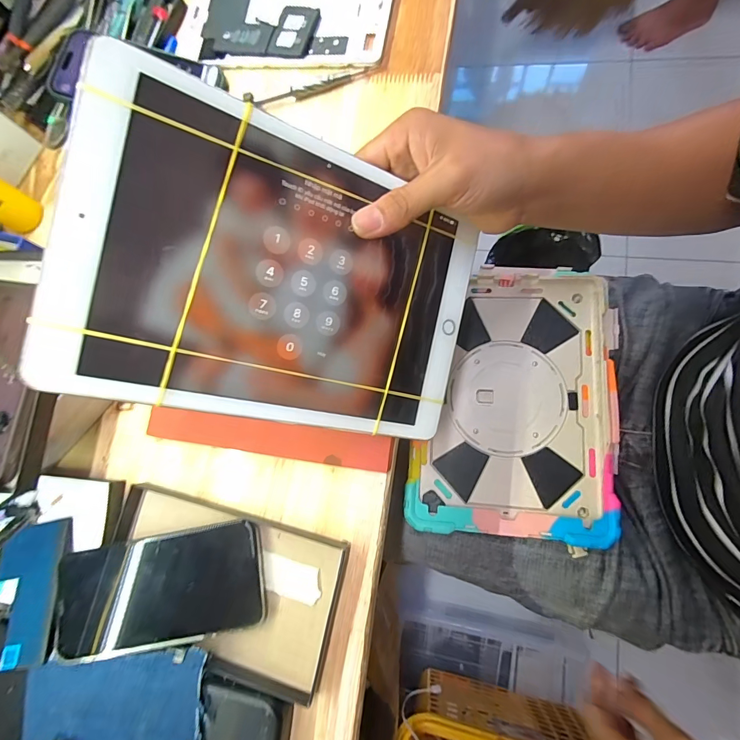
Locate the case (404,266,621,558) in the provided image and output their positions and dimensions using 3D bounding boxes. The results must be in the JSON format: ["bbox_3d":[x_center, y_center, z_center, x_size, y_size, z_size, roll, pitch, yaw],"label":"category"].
[{"bbox_3d":[0.145,0.023,0.369,0.177,0.030,0.268,9,79,3],"label":"case"}]

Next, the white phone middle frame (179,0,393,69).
[{"bbox_3d":[-0.082,-0.347,0.368,0.203,0.014,0.124,8,82,10],"label":"white phone middle frame"}]

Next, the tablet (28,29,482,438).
[{"bbox_3d":[-0.041,-0.052,0.226,0.234,0.006,0.165,12,90,-26],"label":"tablet"}]

